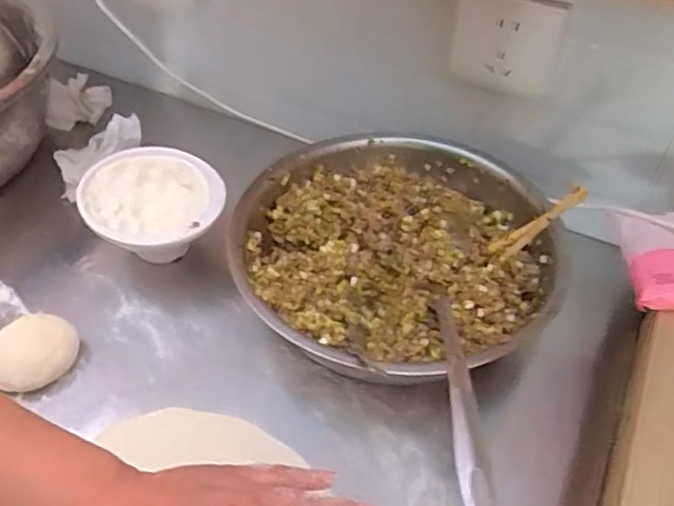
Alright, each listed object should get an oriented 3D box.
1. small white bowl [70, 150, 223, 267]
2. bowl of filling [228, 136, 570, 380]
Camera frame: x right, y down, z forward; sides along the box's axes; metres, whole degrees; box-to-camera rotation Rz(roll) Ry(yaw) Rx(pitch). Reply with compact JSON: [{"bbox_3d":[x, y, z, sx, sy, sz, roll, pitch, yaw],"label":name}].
[{"bbox_3d":[-0.164,-0.032,0.578,0.119,0.072,0.132,-7,48,-8],"label":"small white bowl"},{"bbox_3d":[0.049,-0.006,0.520,0.254,0.079,0.255,1,47,-1],"label":"bowl of filling"}]

